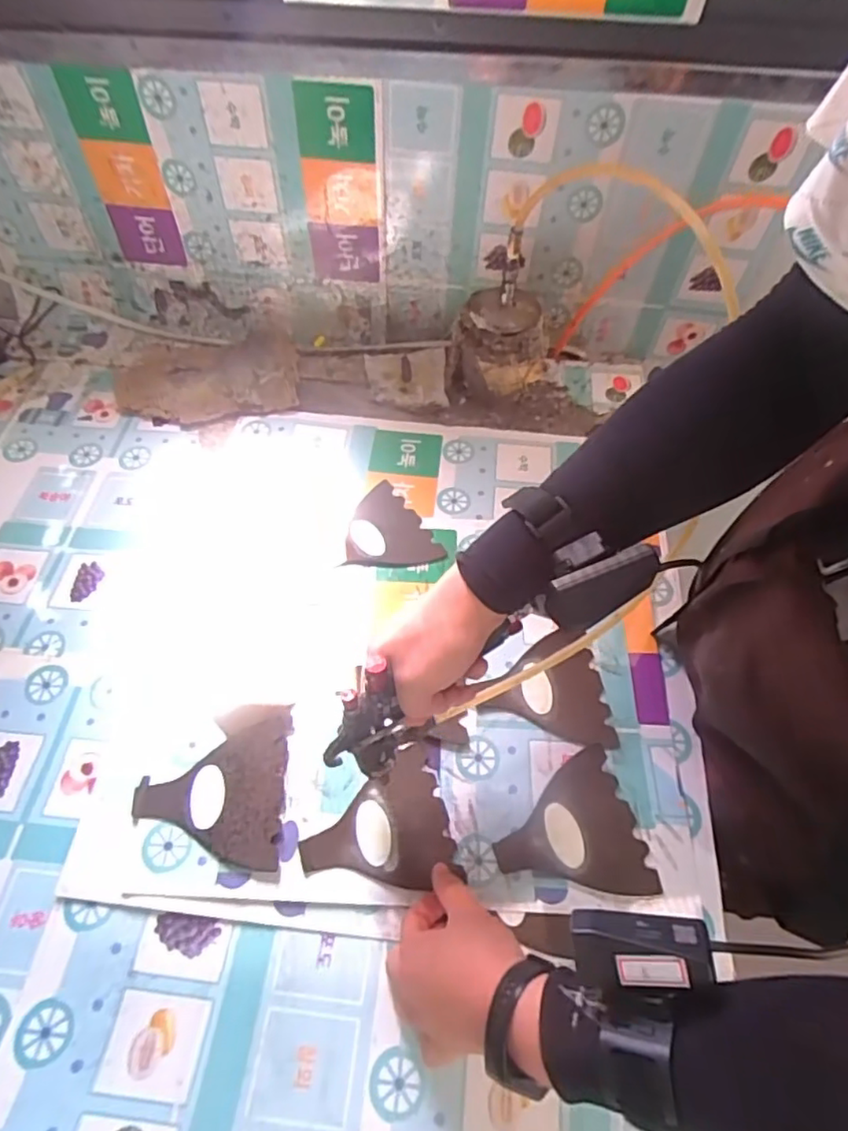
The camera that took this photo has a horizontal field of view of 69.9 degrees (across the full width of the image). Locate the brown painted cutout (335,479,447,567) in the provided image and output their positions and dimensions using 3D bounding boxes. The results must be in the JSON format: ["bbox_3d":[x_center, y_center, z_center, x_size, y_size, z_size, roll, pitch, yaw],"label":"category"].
[{"bbox_3d":[-0.034,-0.047,0.661,0.101,0.010,0.109,-3,58,-3],"label":"brown painted cutout"}]

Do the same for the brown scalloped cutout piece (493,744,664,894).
[{"bbox_3d":[0.117,0.219,0.501,0.120,0.009,0.111,-11,58,-8],"label":"brown scalloped cutout piece"}]

